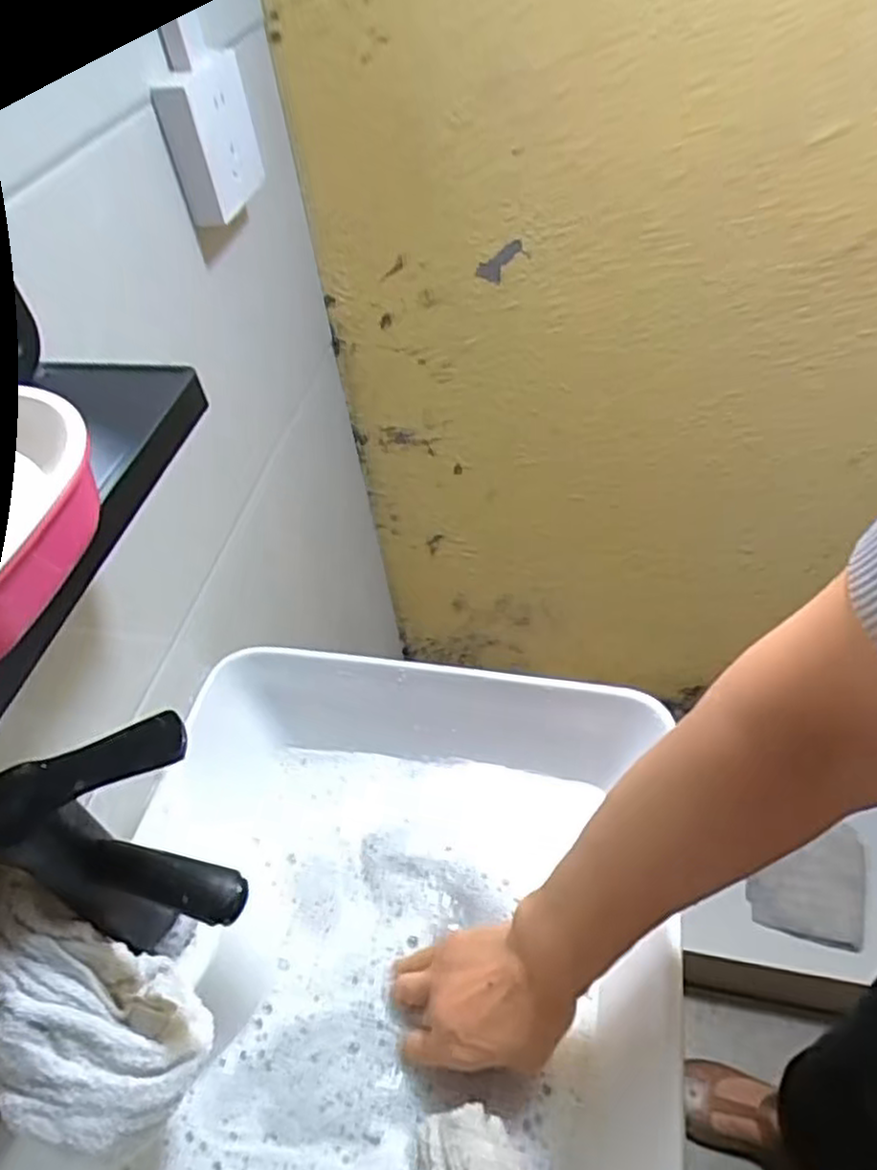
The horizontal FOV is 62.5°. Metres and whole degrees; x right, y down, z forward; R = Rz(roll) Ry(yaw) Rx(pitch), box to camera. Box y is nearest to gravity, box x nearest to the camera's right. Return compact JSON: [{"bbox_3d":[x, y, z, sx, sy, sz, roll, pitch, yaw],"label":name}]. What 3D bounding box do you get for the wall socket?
[{"bbox_3d":[-0.161,-0.321,0.519,0.032,0.086,0.089,5,49,12],"label":"wall socket"}]

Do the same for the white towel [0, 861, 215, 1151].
[{"bbox_3d":[-0.192,0.223,0.375,0.118,0.118,0.089,12,51,17],"label":"white towel"}]

